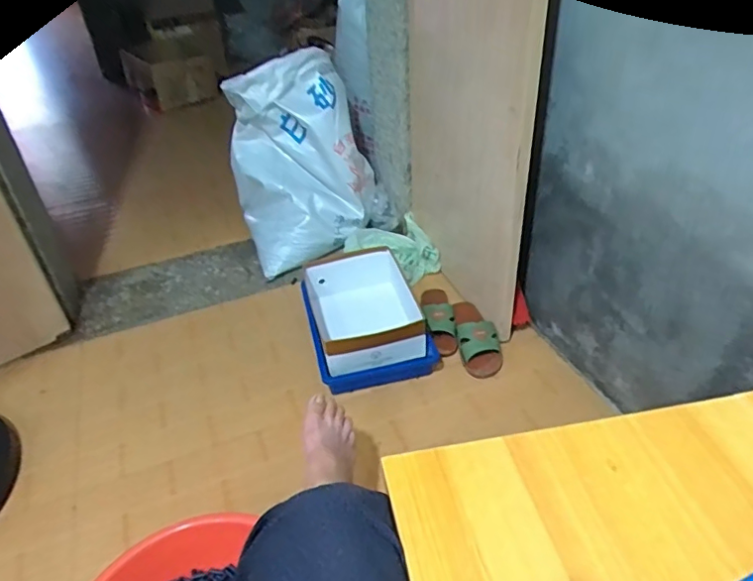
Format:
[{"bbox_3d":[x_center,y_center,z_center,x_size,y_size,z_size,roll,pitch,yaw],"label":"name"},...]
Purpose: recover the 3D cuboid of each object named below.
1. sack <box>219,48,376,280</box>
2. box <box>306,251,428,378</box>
[{"bbox_3d":[-0.198,-0.347,1.494,0.355,0.457,0.271,-16,40,-16],"label":"sack"},{"bbox_3d":[-0.031,0.042,1.277,0.228,0.092,0.341,-12,39,-11],"label":"box"}]

